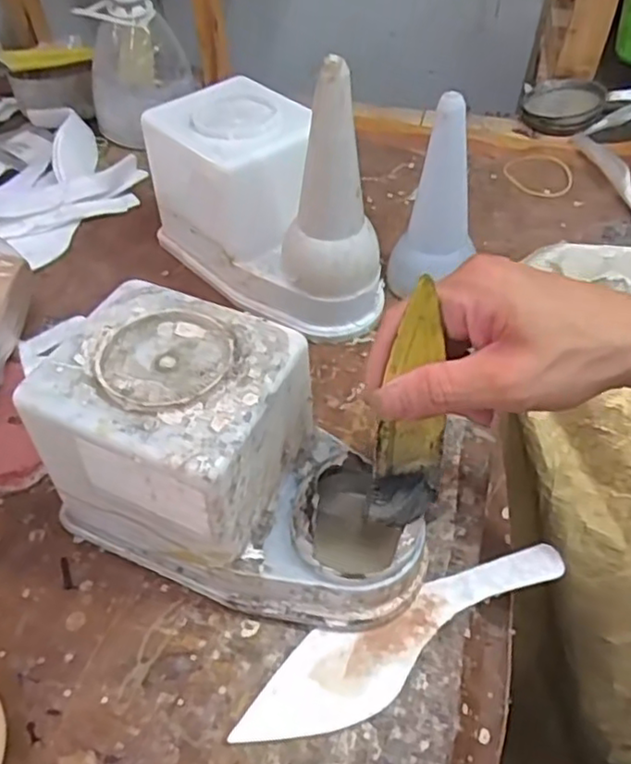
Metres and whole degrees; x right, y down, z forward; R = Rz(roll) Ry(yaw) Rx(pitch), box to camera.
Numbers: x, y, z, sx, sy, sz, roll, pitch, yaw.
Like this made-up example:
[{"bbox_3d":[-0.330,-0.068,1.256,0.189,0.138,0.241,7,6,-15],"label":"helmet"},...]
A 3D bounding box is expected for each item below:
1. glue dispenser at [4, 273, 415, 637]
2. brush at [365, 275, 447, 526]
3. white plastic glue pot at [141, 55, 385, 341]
[{"bbox_3d":[-0.037,0.044,0.345,0.186,0.117,0.100,19,51,16],"label":"glue dispenser"},{"bbox_3d":[0.044,0.014,0.304,0.032,0.128,0.011,3,31,2],"label":"brush"},{"bbox_3d":[-0.038,-0.141,0.482,0.099,0.165,0.194,-27,54,-22],"label":"white plastic glue pot"}]

